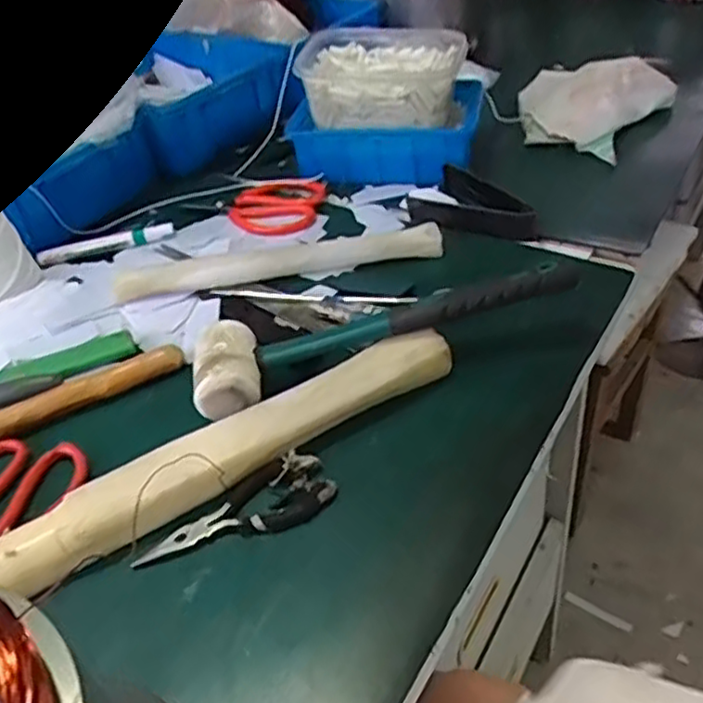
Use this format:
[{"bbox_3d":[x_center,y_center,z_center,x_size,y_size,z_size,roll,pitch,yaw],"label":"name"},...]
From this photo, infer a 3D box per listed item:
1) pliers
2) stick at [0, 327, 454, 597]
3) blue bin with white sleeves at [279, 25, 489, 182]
[{"bbox_3d":[-0.068,0.104,0.435,0.123,0.012,0.043,-29,44,-23],"label":"pliers"},{"bbox_3d":[-0.074,0.063,0.464,0.326,0.031,0.048,-26,43,-20],"label":"stick"},{"bbox_3d":[0.037,-0.251,0.731,0.190,0.118,0.122,2,41,13],"label":"blue bin with white sleeves"}]

